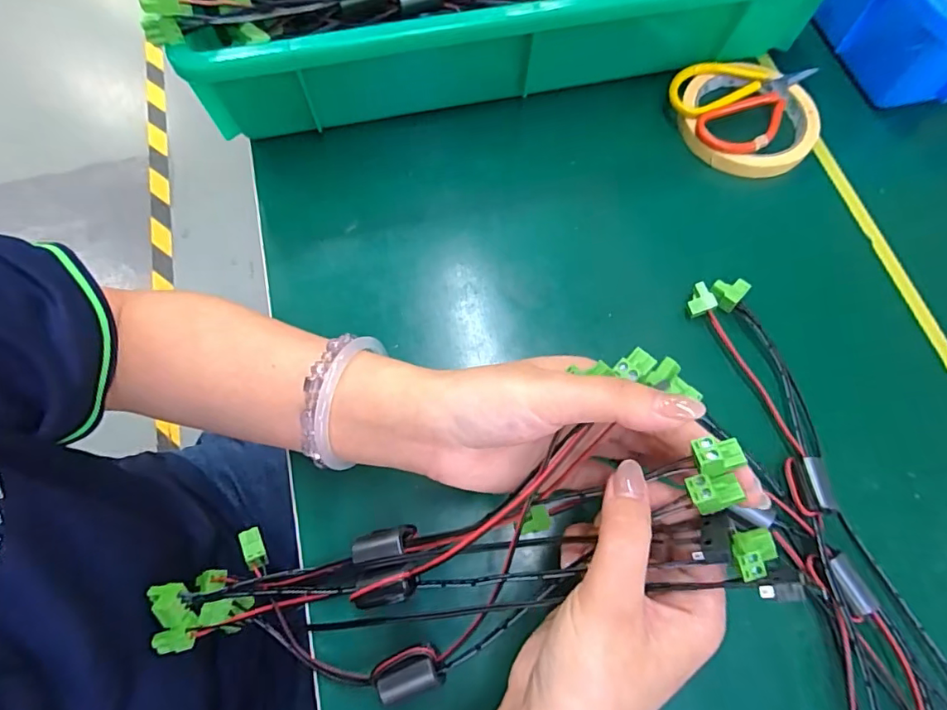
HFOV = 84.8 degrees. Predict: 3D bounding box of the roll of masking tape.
[{"bbox_3d":[0.195,-0.169,0.369,0.092,0.012,0.092,0,70,0],"label":"roll of masking tape"}]

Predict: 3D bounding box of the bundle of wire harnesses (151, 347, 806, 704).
[{"bbox_3d":[-0.025,0.094,0.245,0.286,0.061,0.108,-21,69,17],"label":"bundle of wire harnesses"}]

